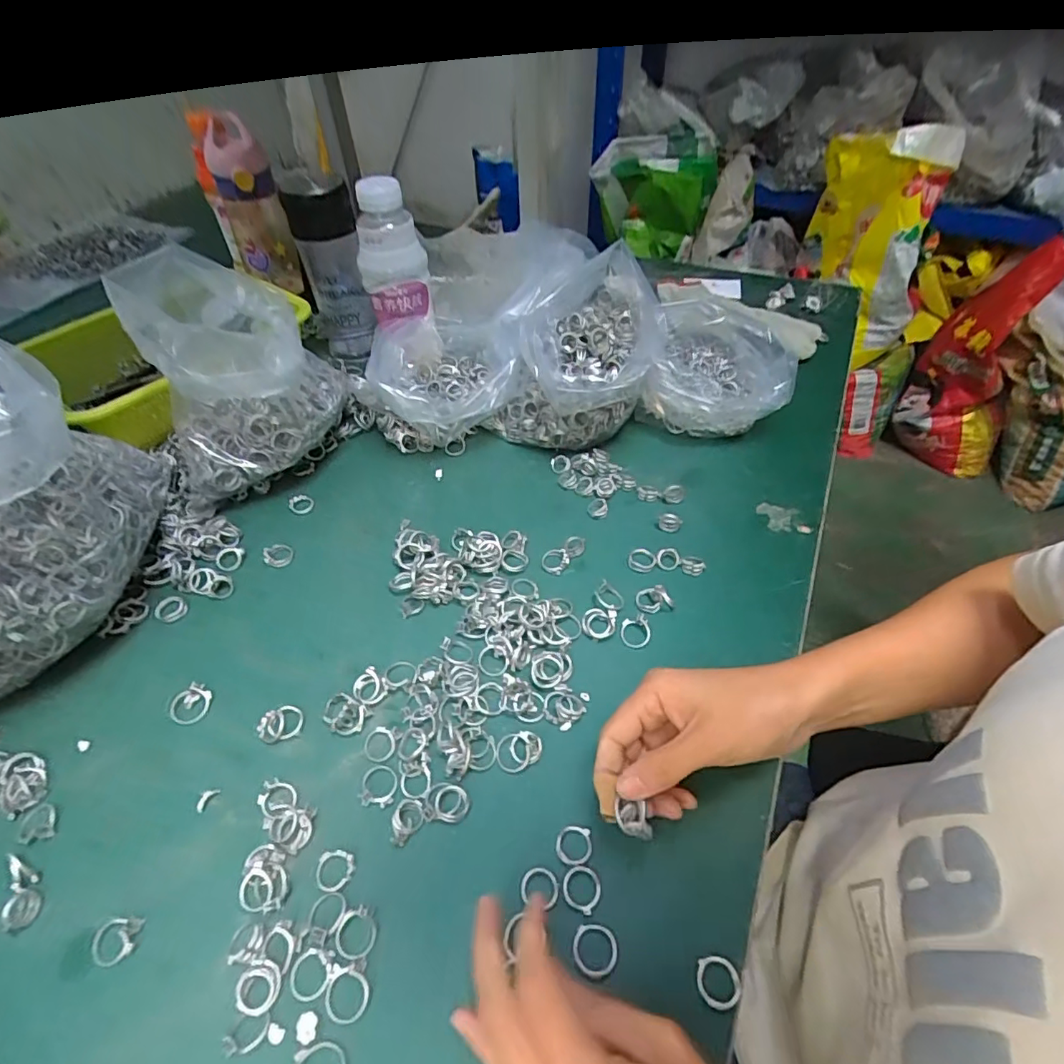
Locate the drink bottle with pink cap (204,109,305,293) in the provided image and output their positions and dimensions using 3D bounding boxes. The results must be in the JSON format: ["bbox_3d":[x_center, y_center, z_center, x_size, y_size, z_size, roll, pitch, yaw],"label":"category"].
[{"bbox_3d":[-0.350,-0.399,0.700,0.074,0.177,0.065,-23,52,-17],"label":"drink bottle with pink cap"}]

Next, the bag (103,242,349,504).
[{"bbox_3d":[-0.249,-0.132,0.486,0.151,0.171,0.141,-20,51,-17],"label":"bag"}]

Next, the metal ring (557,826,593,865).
[{"bbox_3d":[0.024,0.176,0.310,0.020,0.004,0.019,-1,48,1],"label":"metal ring"}]

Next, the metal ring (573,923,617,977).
[{"bbox_3d":[0.032,0.211,0.278,0.022,0.004,0.022,-1,48,1],"label":"metal ring"}]

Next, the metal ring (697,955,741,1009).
[{"bbox_3d":[0.091,0.220,0.269,0.020,0.004,0.020,-6,39,5],"label":"metal ring"}]

